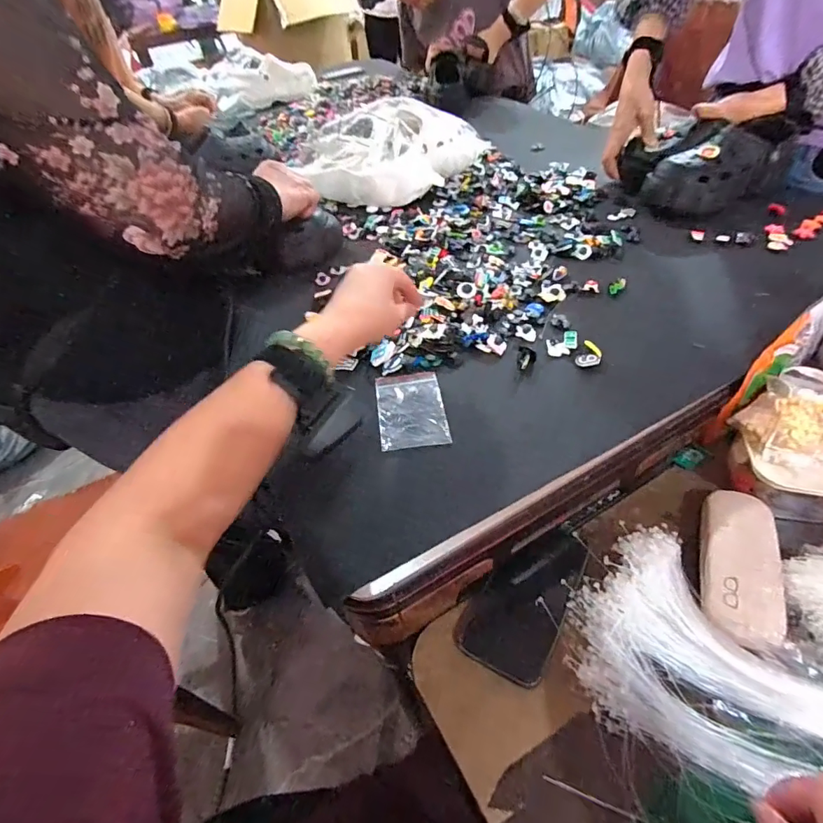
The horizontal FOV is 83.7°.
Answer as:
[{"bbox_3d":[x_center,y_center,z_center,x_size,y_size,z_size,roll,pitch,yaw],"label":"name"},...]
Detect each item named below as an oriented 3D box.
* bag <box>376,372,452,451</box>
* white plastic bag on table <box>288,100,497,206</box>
[{"bbox_3d":[0.000,-0.002,0.503,0.070,0.008,0.108,-8,46,-1],"label":"bag"},{"bbox_3d":[-0.013,-0.503,0.880,0.206,0.132,0.339,25,54,27],"label":"white plastic bag on table"}]

